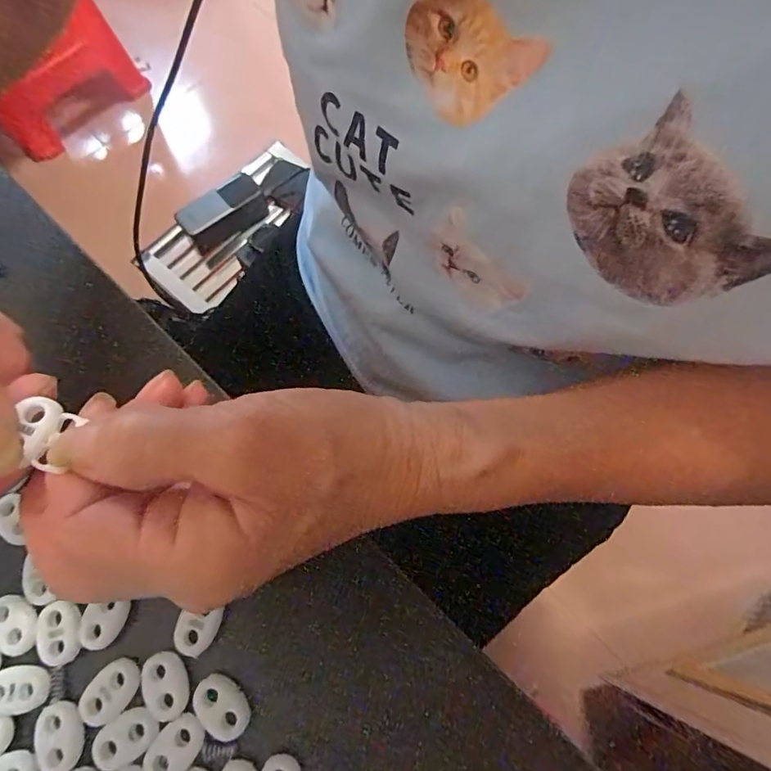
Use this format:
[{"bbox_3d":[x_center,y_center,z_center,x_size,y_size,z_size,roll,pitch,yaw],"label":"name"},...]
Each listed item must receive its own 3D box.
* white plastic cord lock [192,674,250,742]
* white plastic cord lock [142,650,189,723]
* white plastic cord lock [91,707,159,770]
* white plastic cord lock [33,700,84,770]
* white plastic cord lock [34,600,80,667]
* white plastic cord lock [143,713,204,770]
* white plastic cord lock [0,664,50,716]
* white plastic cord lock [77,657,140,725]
[{"bbox_3d":[-0.059,0.116,0.175,0.016,0.004,0.022,-43,76,-13],"label":"white plastic cord lock"},{"bbox_3d":[-0.081,0.109,0.177,0.014,0.004,0.023,-24,72,-8],"label":"white plastic cord lock"},{"bbox_3d":[-0.092,0.125,0.172,0.024,0.004,0.015,-31,74,-10],"label":"white plastic cord lock"},{"bbox_3d":[-0.116,0.124,0.172,0.015,0.004,0.022,-12,71,-4],"label":"white plastic cord lock"},{"bbox_3d":[-0.124,0.093,0.183,0.017,0.004,0.022,-21,72,-7],"label":"white plastic cord lock"},{"bbox_3d":[-0.074,0.128,0.171,0.015,0.004,0.022,30,73,10],"label":"white plastic cord lock"},{"bbox_3d":[-0.135,0.111,0.177,0.022,0.004,0.015,-7,71,-3],"label":"white plastic cord lock"},{"bbox_3d":[-0.100,0.111,0.176,0.014,0.004,0.022,36,74,12],"label":"white plastic cord lock"}]

